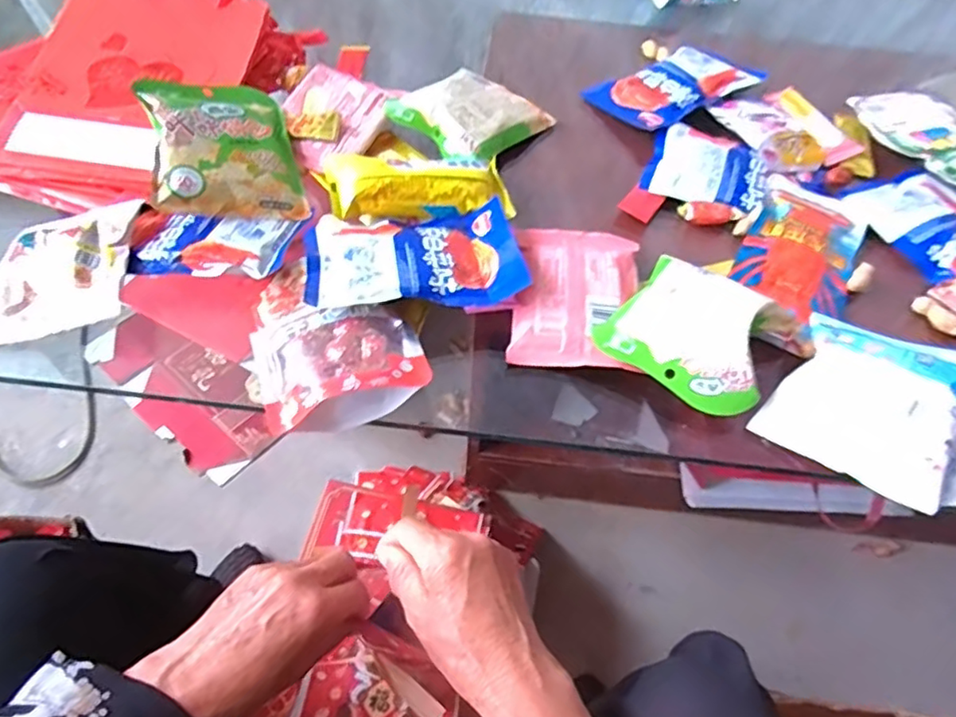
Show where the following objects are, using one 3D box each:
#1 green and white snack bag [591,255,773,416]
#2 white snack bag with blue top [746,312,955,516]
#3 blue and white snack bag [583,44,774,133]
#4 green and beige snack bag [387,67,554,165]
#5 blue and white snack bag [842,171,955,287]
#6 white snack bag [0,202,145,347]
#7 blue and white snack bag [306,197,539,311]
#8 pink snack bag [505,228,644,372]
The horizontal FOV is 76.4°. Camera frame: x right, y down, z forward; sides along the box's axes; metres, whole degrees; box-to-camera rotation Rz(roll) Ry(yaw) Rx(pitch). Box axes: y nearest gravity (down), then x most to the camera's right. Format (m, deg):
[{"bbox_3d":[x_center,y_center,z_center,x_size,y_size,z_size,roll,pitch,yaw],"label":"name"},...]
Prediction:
[{"bbox_3d":[0.170,-0.028,0.464,0.116,0.046,0.116,33,60,19],"label":"green and white snack bag"},{"bbox_3d":[0.281,0.027,0.429,0.112,0.051,0.112,34,61,20],"label":"white snack bag with blue top"},{"bbox_3d":[0.216,-0.304,0.682,0.165,0.033,0.107,-25,60,-18],"label":"blue and white snack bag"},{"bbox_3d":[-0.003,-0.256,0.630,0.119,0.037,0.140,37,62,21],"label":"green and beige snack bag"},{"bbox_3d":[0.428,-0.129,0.572,0.113,0.016,0.119,-23,59,-17],"label":"blue and white snack bag"},{"bbox_3d":[-0.344,-0.073,0.498,0.119,0.017,0.127,-11,62,3],"label":"white snack bag"},{"bbox_3d":[-0.054,-0.090,0.499,0.168,0.021,0.115,-6,56,-7],"label":"blue and white snack bag"},{"bbox_3d":[0.082,-0.055,0.506,0.100,0.020,0.142,6,55,2],"label":"pink snack bag"}]

